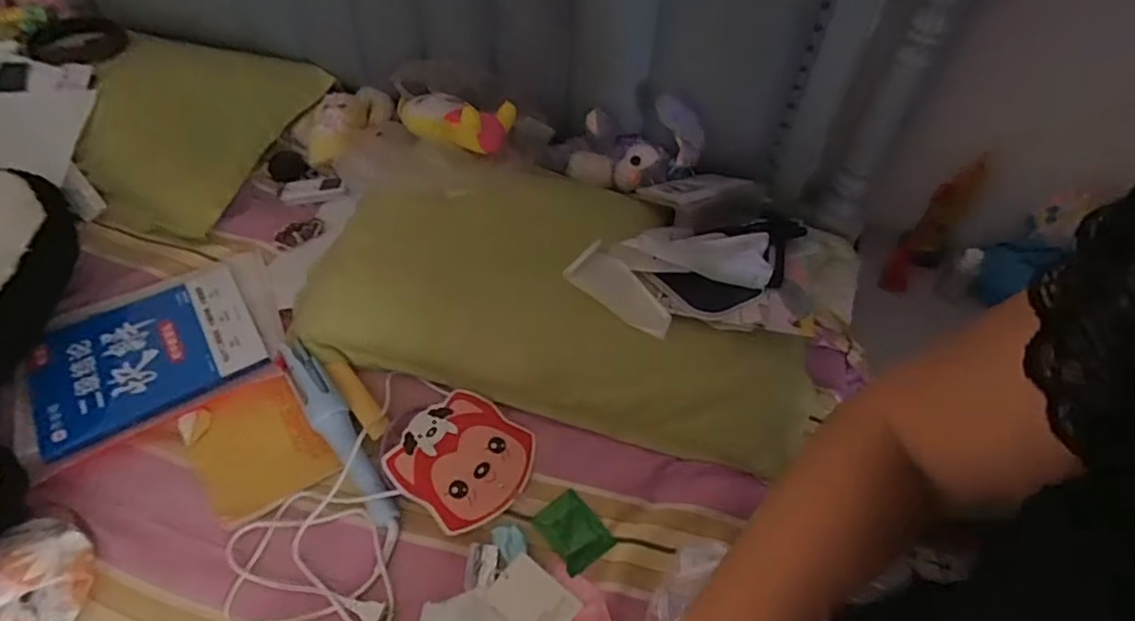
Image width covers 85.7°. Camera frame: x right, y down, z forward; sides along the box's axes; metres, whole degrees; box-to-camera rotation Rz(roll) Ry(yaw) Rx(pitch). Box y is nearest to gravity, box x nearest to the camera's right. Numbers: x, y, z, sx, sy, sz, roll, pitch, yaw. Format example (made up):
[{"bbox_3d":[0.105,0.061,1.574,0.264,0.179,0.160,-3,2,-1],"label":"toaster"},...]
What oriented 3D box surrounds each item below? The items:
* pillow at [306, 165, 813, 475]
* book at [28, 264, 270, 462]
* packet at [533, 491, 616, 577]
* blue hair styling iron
[{"bbox_3d":[-0.016,-0.046,0.861,0.712,0.084,0.359,13,57,9],"label":"pillow"},{"bbox_3d":[-0.586,0.057,0.850,0.276,0.009,0.209,-28,57,-21],"label":"book"},{"bbox_3d":[0.007,0.258,0.720,0.063,0.022,0.083,-30,58,-23],"label":"packet"},{"bbox_3d":[-0.290,0.148,0.770,0.047,0.025,0.284,-29,58,-23],"label":"blue hair styling iron"}]

